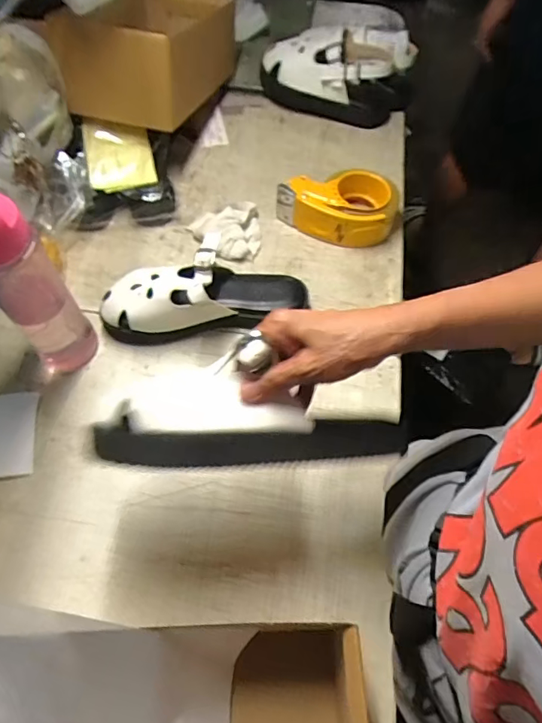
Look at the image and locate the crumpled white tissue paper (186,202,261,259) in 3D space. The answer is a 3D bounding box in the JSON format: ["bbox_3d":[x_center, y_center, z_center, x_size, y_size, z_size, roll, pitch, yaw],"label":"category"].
[{"bbox_3d":[-0.064,-0.189,0.678,0.098,0.036,0.094,-2,61,-3],"label":"crumpled white tissue paper"}]

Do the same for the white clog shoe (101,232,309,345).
[{"bbox_3d":[-0.085,-0.090,0.588,0.244,0.094,0.100,-19,63,-12],"label":"white clog shoe"}]

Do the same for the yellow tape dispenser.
[{"bbox_3d":[0.095,-0.226,0.689,0.171,0.064,0.096,9,61,3],"label":"yellow tape dispenser"}]

